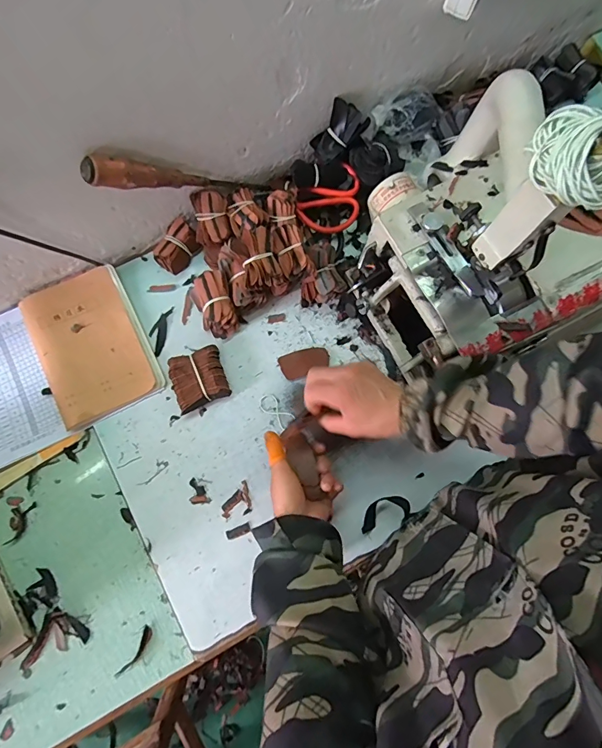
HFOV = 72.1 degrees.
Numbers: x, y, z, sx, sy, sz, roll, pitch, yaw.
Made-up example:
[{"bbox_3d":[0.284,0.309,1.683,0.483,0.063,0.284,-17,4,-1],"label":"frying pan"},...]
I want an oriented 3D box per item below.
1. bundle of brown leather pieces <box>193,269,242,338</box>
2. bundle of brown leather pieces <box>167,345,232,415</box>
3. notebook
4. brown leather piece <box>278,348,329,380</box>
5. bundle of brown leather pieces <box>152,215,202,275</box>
[{"bbox_3d":[-0.122,-0.100,0.590,0.056,0.044,0.089,-22,81,-5],"label":"bundle of brown leather pieces"},{"bbox_3d":[-0.142,0.007,0.576,0.071,0.029,0.079,-22,81,-5],"label":"bundle of brown leather pieces"},{"bbox_3d":[-0.298,-0.044,0.588,0.141,0.022,0.207,-26,81,-6],"label":"notebook"},{"bbox_3d":[0.005,-0.019,0.601,0.070,0.006,0.039,-24,81,-6],"label":"brown leather piece"},{"bbox_3d":[-0.184,-0.191,0.618,0.049,0.028,0.074,39,81,6],"label":"bundle of brown leather pieces"}]

